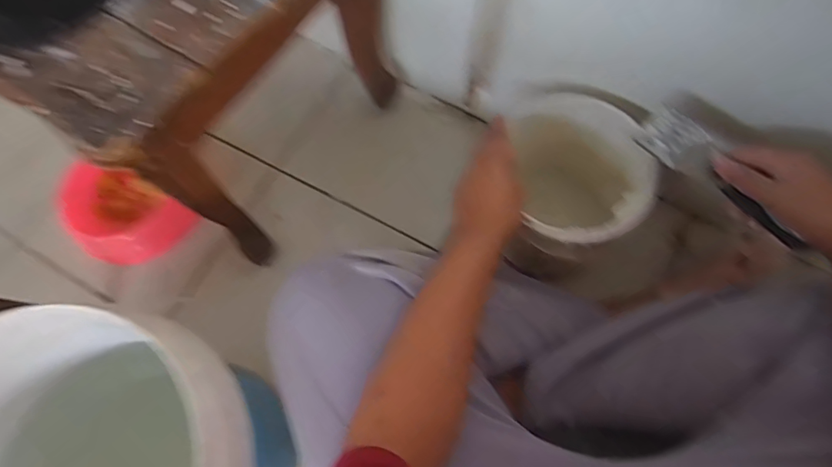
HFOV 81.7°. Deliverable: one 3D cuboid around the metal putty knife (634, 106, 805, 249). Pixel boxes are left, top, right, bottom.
[{"bbox_3d":[0.303,-0.055,0.477,0.045,0.027,0.179,-39,75,-11],"label":"metal putty knife"}]

